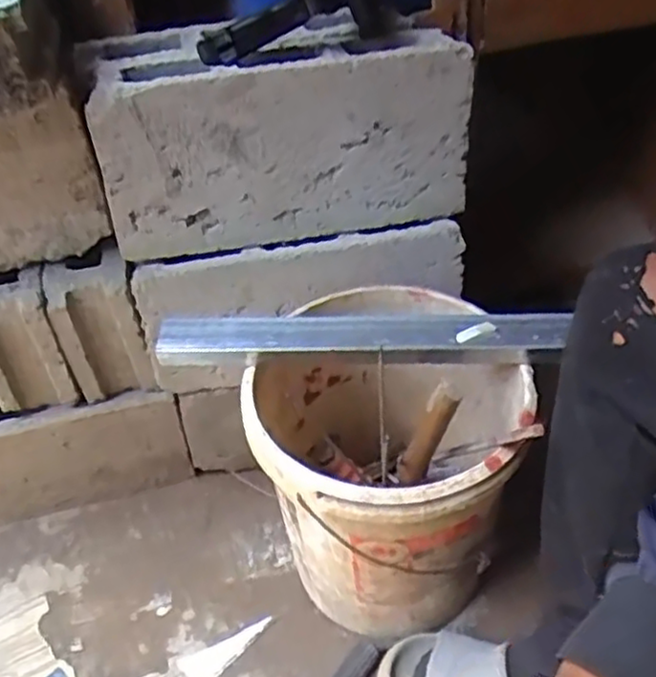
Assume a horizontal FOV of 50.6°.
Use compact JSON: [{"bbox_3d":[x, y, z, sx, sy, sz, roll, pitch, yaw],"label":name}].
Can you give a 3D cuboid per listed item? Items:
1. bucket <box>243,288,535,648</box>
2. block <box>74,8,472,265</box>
[{"bbox_3d":[0.071,0.156,0.819,0.280,0.361,0.294,-2,43,2],"label":"bucket"},{"bbox_3d":[-0.060,-0.252,0.812,0.396,0.192,0.190,-12,44,-9],"label":"block"}]

